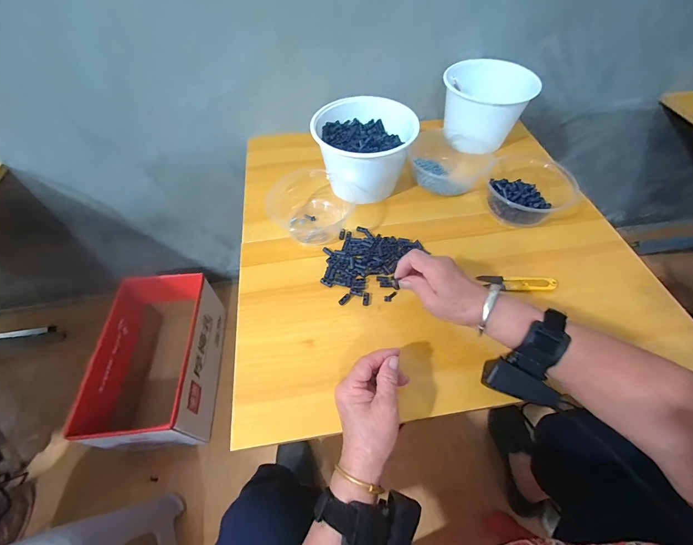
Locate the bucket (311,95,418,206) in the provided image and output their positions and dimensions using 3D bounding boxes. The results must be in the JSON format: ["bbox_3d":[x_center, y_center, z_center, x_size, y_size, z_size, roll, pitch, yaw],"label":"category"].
[{"bbox_3d":[0.029,-0.202,0.536,0.158,0.111,0.144,0,54,0],"label":"bucket"}]

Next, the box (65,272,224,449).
[{"bbox_3d":[-0.466,0.234,0.827,0.219,0.239,0.383,-5,54,-3],"label":"box"}]

